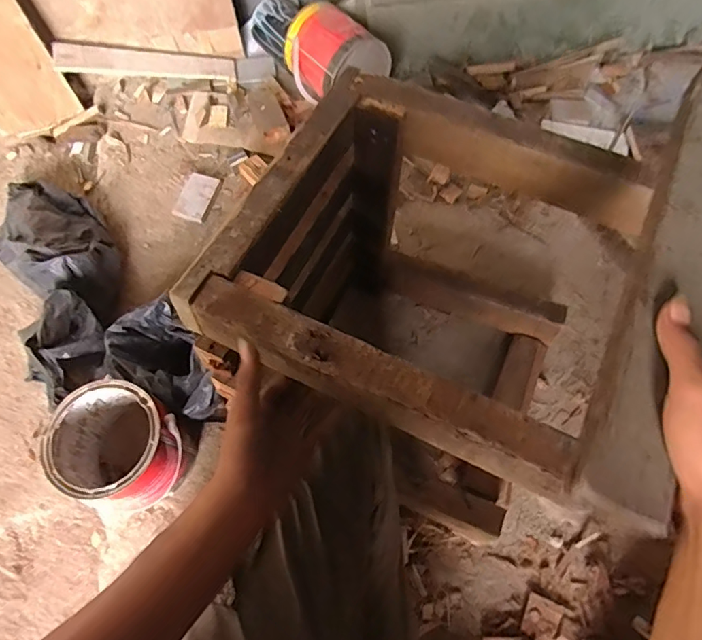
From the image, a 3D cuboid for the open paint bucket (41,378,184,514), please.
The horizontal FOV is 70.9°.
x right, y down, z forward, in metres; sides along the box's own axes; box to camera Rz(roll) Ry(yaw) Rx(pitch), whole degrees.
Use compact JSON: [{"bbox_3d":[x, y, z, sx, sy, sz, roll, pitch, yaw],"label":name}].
[{"bbox_3d":[-0.324,0.192,0.719,0.166,0.190,0.162,0,68,1],"label":"open paint bucket"}]

